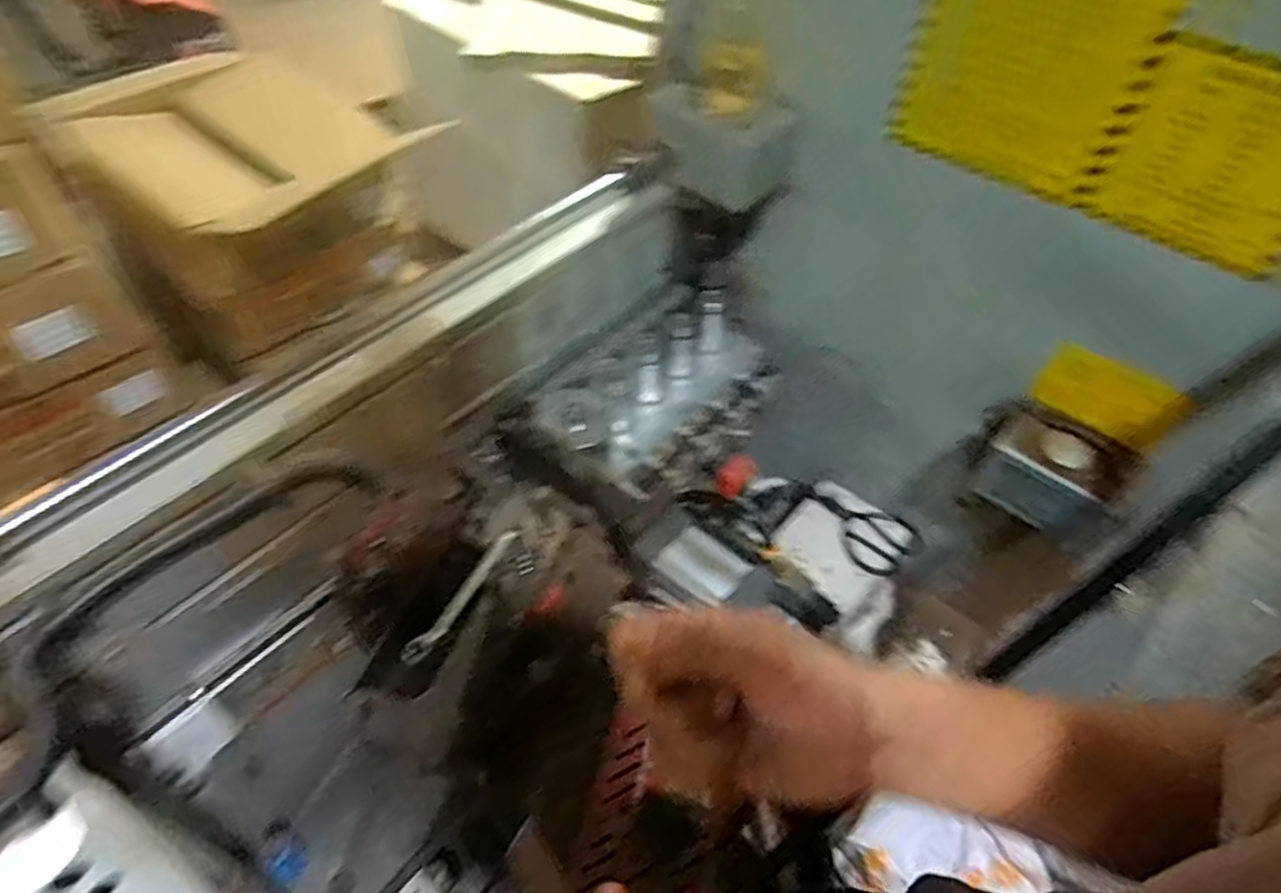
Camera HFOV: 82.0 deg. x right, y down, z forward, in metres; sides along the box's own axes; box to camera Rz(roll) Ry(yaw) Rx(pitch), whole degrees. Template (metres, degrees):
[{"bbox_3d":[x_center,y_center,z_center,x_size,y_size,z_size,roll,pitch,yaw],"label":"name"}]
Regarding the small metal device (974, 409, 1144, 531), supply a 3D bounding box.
[{"bbox_3d":[0.470,0.027,0.846,0.130,0.099,0.087,35,56,23],"label":"small metal device"}]

